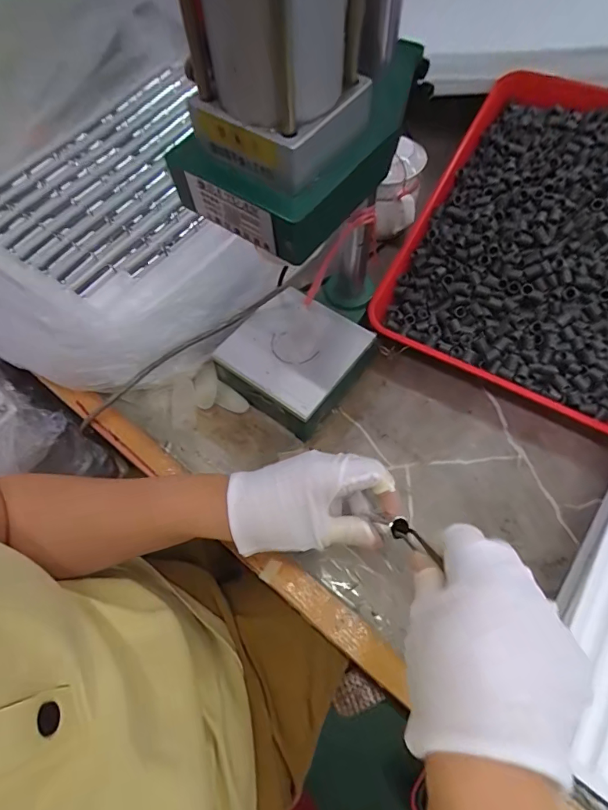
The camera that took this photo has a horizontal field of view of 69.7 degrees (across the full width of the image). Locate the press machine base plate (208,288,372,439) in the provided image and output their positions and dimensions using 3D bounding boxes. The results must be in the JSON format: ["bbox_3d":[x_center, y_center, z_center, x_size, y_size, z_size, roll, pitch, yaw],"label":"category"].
[{"bbox_3d":[-0.012,-0.048,0.459,0.122,0.054,0.123,36,70,18],"label":"press machine base plate"}]

